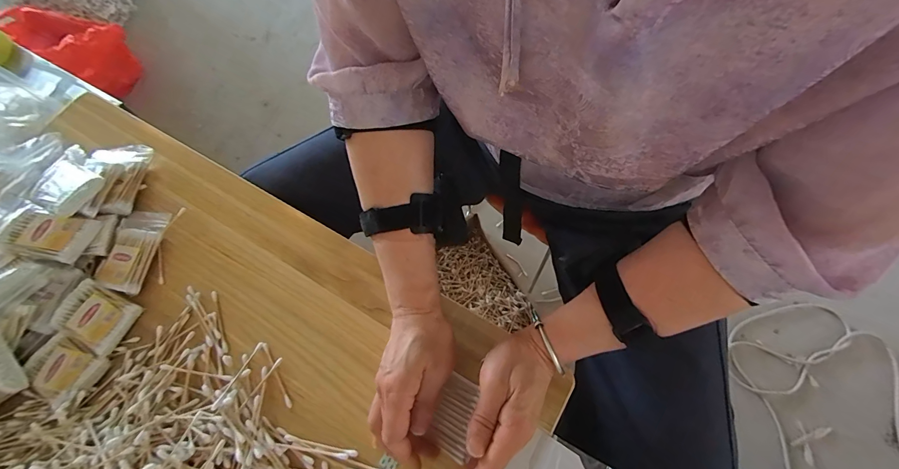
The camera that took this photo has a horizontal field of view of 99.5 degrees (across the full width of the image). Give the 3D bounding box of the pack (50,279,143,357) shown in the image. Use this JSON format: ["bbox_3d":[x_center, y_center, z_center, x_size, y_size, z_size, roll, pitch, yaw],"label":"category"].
[{"bbox_3d":[-0.386,0.089,0.415,0.071,0.021,0.057,24,70,12],"label":"pack"}]

